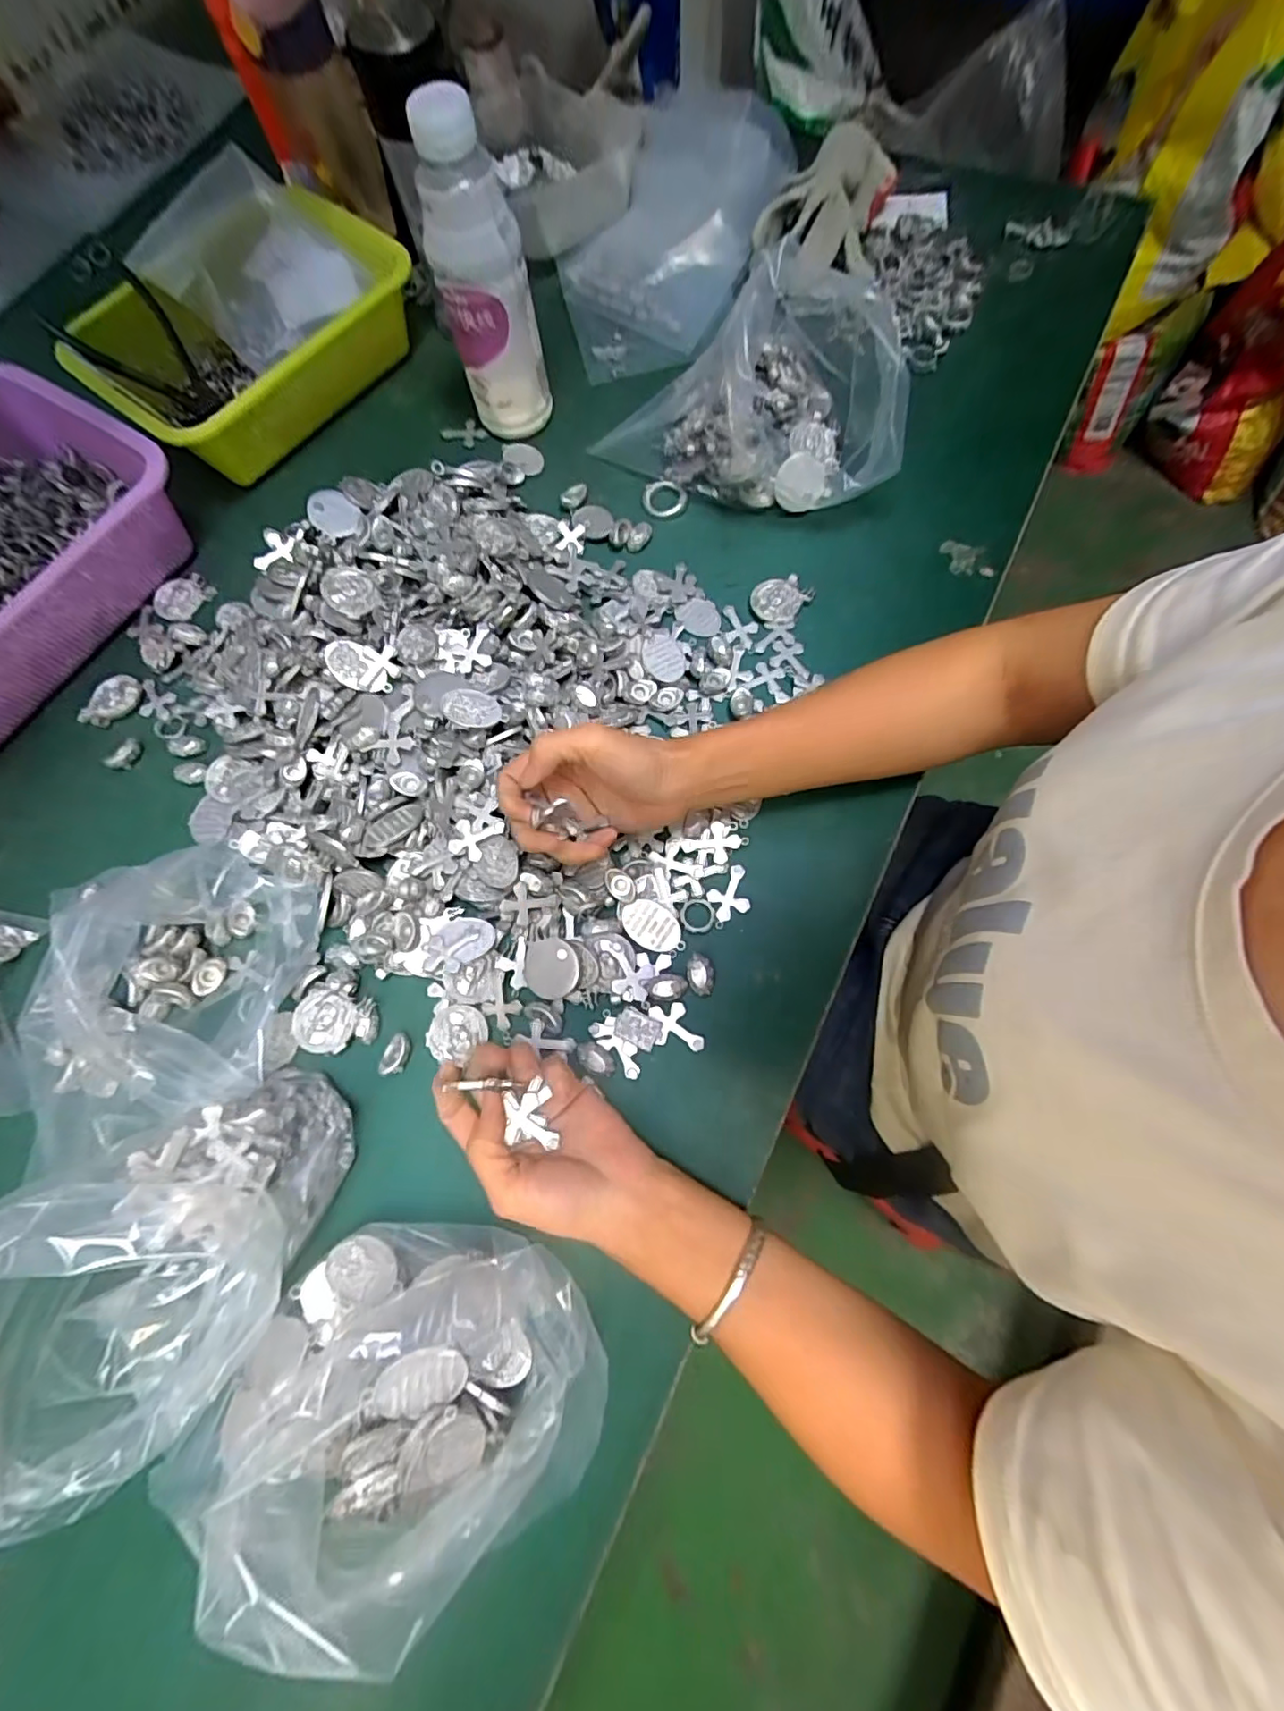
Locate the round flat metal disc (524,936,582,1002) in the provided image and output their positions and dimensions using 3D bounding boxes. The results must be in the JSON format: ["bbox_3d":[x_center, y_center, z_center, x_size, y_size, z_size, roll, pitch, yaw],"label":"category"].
[{"bbox_3d":[-0.060,0.073,0.391,0.038,0.007,0.038,-2,83,17],"label":"round flat metal disc"}]

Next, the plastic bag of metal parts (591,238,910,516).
[{"bbox_3d":[0.094,-0.370,0.469,0.238,0.118,0.139,26,75,9],"label":"plastic bag of metal parts"}]

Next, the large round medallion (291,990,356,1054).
[{"bbox_3d":[-0.204,0.107,0.386,0.037,0.010,0.037,0,73,1],"label":"large round medallion"}]

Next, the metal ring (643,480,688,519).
[{"bbox_3d":[0.018,-0.305,0.515,0.038,0.007,0.034,28,88,7],"label":"metal ring"}]

